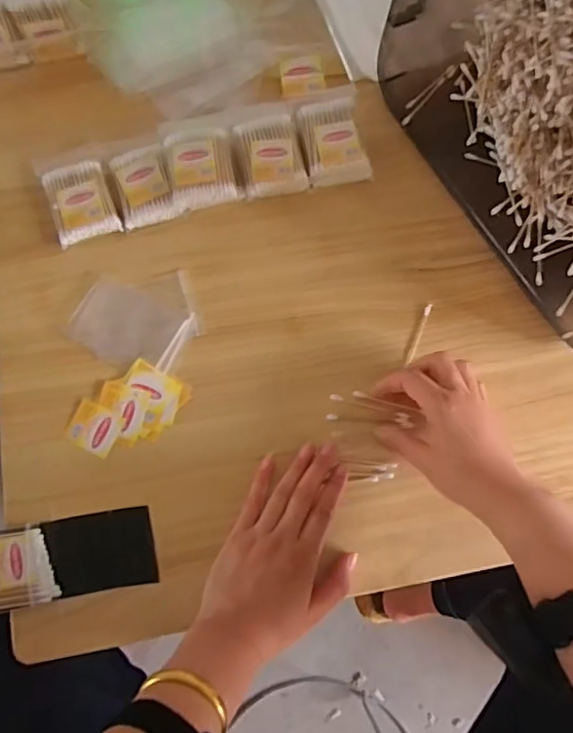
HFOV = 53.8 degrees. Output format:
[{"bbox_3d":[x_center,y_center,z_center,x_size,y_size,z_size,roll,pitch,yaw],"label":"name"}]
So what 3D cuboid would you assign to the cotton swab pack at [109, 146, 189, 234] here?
[{"bbox_3d":[-0.134,-0.172,0.538,0.054,0.012,0.075,-16,79,-4],"label":"cotton swab pack"}]

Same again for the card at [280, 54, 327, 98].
[{"bbox_3d":[0.016,-0.288,0.563,0.042,0.004,0.049,-9,72,1],"label":"card"}]

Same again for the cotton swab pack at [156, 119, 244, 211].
[{"bbox_3d":[-0.080,-0.195,0.536,0.066,0.020,0.089,-12,79,-3],"label":"cotton swab pack"}]

